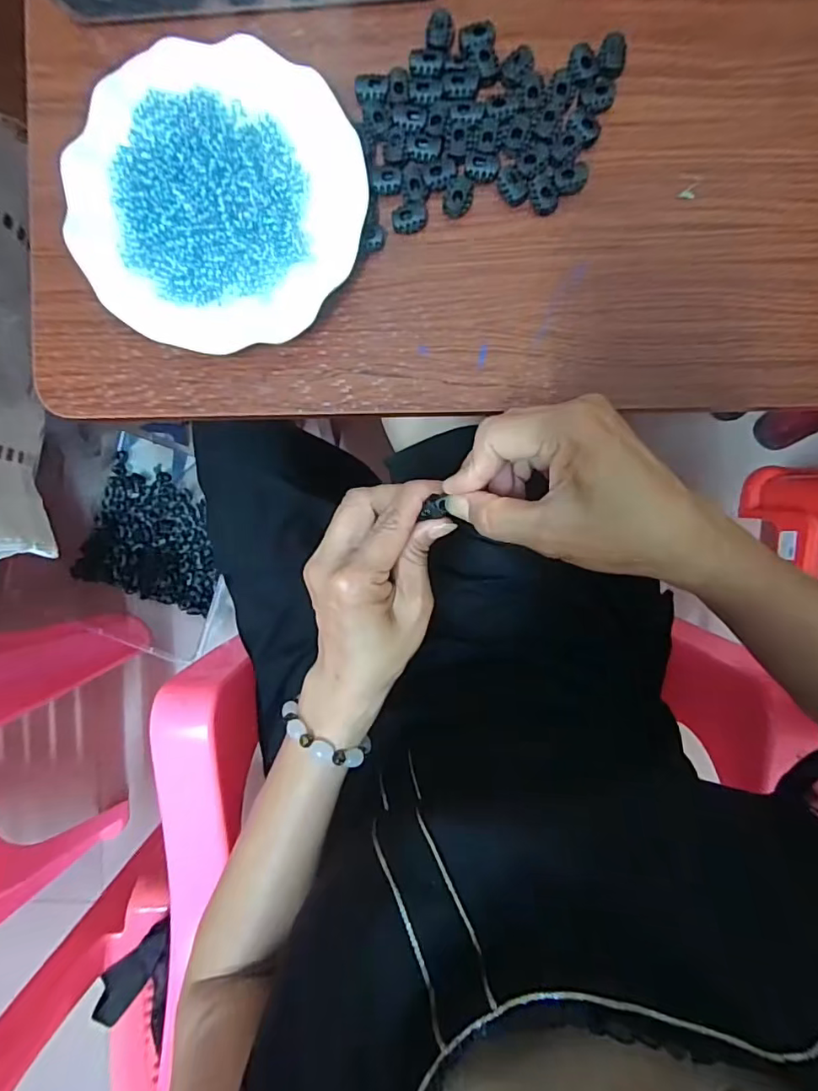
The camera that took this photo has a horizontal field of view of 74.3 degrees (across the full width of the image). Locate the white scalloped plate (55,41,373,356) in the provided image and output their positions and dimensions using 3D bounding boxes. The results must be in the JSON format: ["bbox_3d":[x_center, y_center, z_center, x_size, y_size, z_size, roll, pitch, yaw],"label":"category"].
[{"bbox_3d":[-0.119,-0.217,0.341,0.177,0.034,0.175,0,93,2],"label":"white scalloped plate"}]

